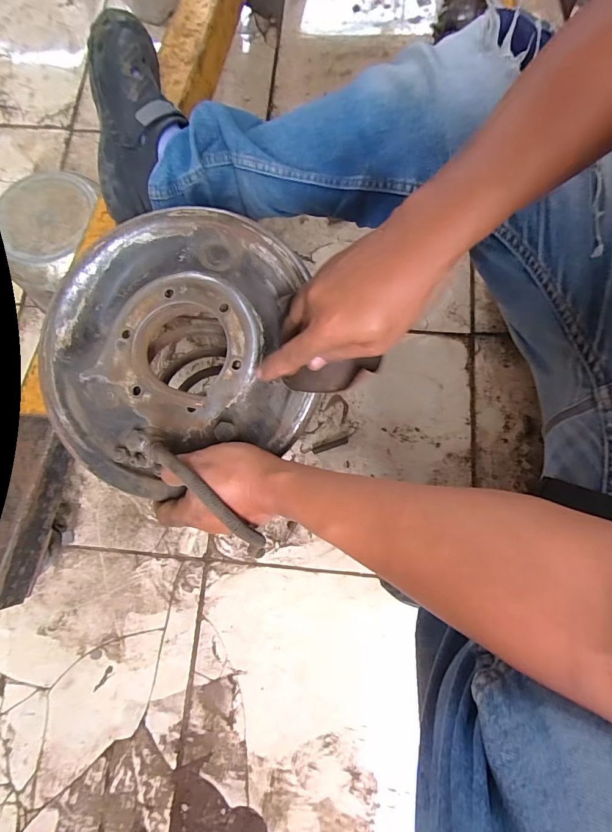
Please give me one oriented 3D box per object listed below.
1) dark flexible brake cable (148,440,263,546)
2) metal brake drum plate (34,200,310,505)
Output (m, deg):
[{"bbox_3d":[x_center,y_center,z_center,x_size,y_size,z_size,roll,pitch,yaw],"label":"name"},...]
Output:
[{"bbox_3d":[-0.076,0.062,0.305,0.115,0.018,0.014,44,81,-2],"label":"dark flexible brake cable"},{"bbox_3d":[-0.123,-0.062,0.364,0.234,0.046,0.248,0,78,0],"label":"metal brake drum plate"}]

